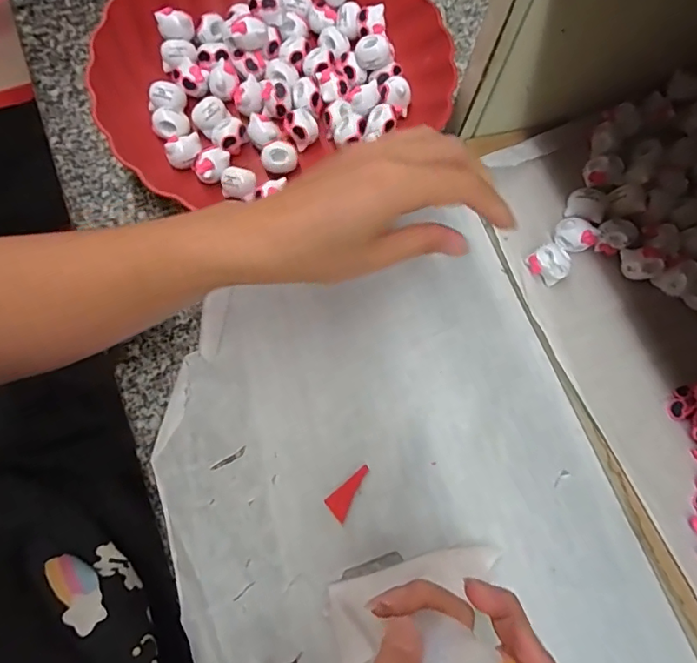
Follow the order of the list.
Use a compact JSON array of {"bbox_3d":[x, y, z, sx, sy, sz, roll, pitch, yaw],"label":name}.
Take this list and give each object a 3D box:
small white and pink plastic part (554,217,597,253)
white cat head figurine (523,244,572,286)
[{"bbox_3d":[0.152,-0.064,0.340,0.025,0.016,0.020,-9,74,-6],"label":"small white and pink plastic part"},{"bbox_3d":[0.132,-0.043,0.332,0.019,0.021,0.022,-25,76,-10],"label":"white cat head figurine"}]

